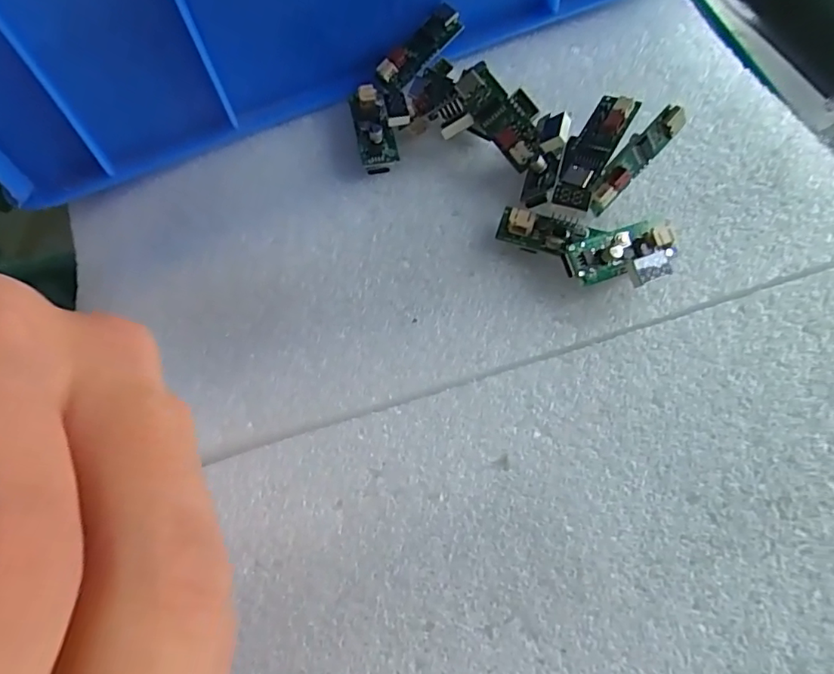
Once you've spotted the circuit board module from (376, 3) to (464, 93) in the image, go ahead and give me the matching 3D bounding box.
[{"bbox_3d":[0.000,-0.114,0.219,0.037,0.008,0.016,-43,66,6],"label":"circuit board module"}]

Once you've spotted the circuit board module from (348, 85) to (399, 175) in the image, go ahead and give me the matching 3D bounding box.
[{"bbox_3d":[-0.017,-0.080,0.213,0.013,0.011,0.037,-12,62,-3],"label":"circuit board module"}]

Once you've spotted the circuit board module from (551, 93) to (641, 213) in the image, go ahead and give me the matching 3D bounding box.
[{"bbox_3d":[0.058,-0.062,0.189,0.016,0.007,0.041,26,84,16],"label":"circuit board module"}]

